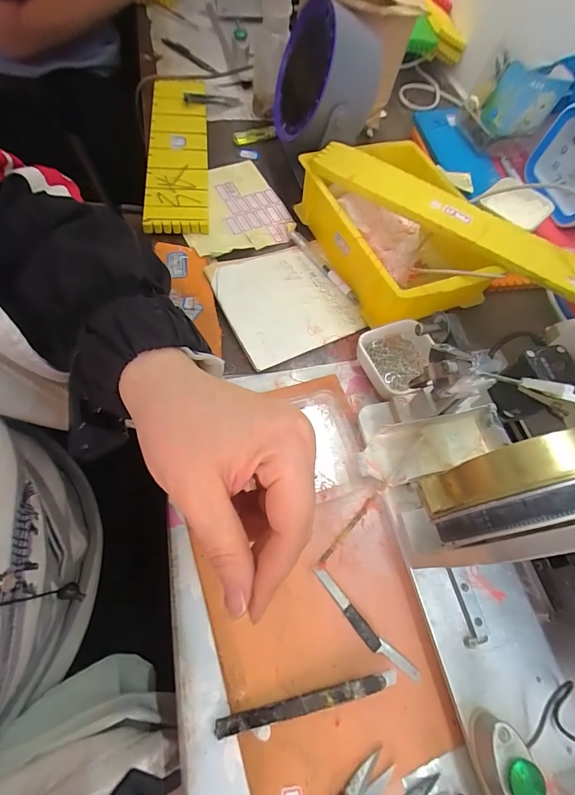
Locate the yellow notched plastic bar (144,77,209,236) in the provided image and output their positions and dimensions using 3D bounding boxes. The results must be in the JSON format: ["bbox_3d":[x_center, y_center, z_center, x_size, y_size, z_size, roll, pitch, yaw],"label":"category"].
[{"bbox_3d":[-0.159,-0.357,0.543,0.080,0.026,0.320,-5,65,-4],"label":"yellow notched plastic bar"}]

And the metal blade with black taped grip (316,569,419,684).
[{"bbox_3d":[0.062,0.187,0.308,0.109,0.008,0.015,43,67,14],"label":"metal blade with black taped grip"}]

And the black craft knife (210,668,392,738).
[{"bbox_3d":[0.016,0.227,0.278,0.137,0.007,0.012,-9,65,-10],"label":"black craft knife"}]

